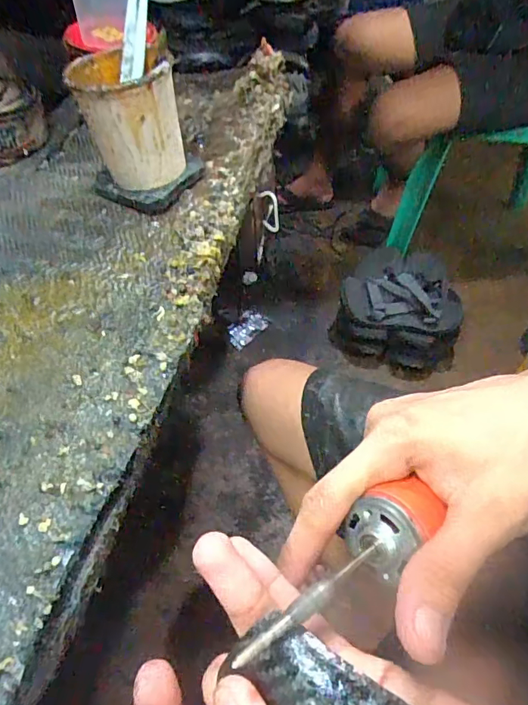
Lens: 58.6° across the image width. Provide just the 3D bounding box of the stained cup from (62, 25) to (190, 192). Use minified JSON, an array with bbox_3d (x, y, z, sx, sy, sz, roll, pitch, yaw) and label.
[{"bbox_3d":[-0.130,-0.222,0.459,0.092,0.117,0.098,-11,53,-11],"label":"stained cup"}]

